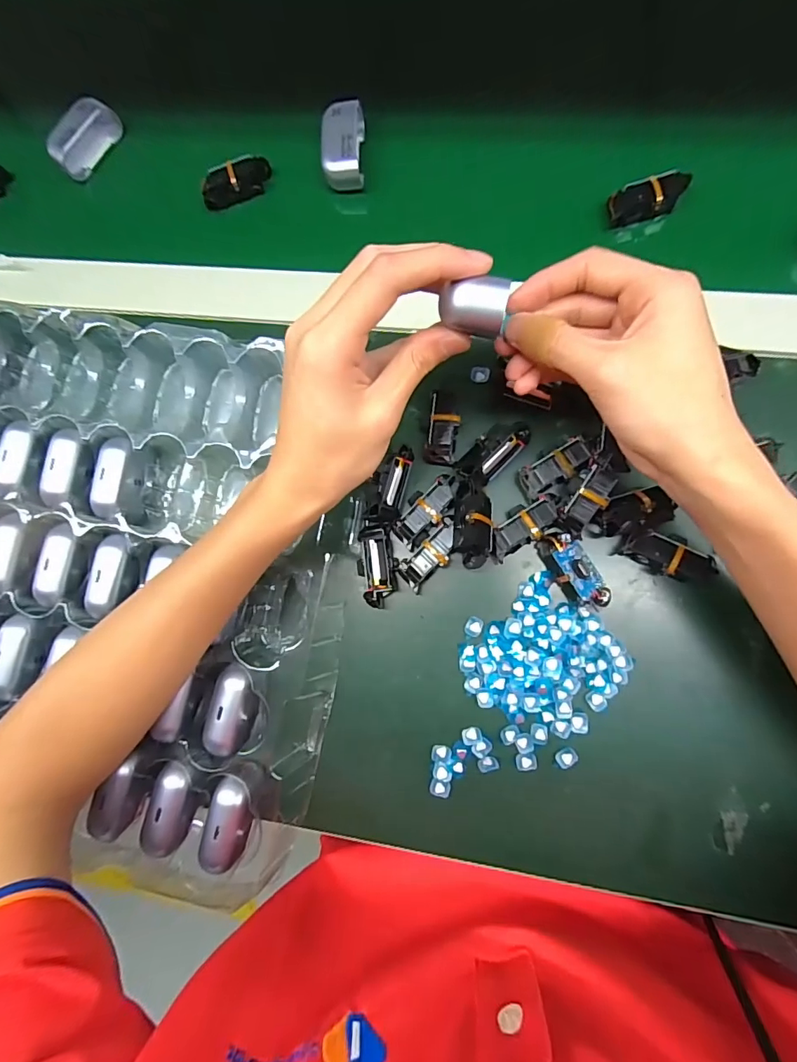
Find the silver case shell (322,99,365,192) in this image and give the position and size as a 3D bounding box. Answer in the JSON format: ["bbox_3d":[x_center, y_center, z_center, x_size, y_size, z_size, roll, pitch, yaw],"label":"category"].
[{"bbox_3d":[-0.041,-0.286,0.355,0.028,0.020,0.055,0,83,7],"label":"silver case shell"}]

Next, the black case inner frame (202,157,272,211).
[{"bbox_3d":[-0.125,-0.269,0.368,0.056,0.022,0.015,-18,82,4],"label":"black case inner frame"}]

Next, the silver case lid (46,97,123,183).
[{"bbox_3d":[-0.257,-0.321,0.389,0.019,0.030,0.061,31,88,9],"label":"silver case lid"}]

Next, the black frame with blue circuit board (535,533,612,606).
[{"bbox_3d":[0.111,0.025,0.302,0.023,0.020,0.050,-28,81,3],"label":"black frame with blue circuit board"}]

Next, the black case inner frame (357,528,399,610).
[{"bbox_3d":[-0.013,0.024,0.318,0.023,0.022,0.052,-5,83,6],"label":"black case inner frame"}]

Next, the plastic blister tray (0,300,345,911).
[{"bbox_3d":[-0.252,0.022,0.336,0.430,0.041,0.351,13,85,8],"label":"plastic blister tray"}]

